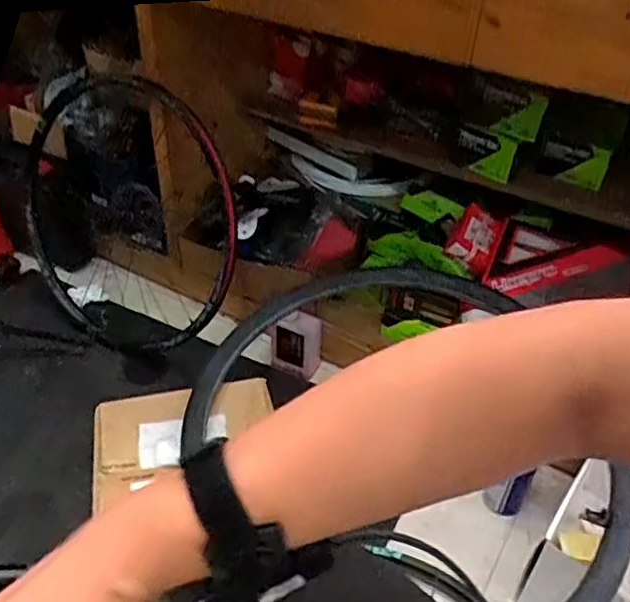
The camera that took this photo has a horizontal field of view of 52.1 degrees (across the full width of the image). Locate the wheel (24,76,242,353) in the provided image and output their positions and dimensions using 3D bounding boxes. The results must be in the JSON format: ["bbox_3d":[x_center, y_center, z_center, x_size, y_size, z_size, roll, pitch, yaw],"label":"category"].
[{"bbox_3d":[-0.373,-0.168,1.222,0.557,0.520,0.091,34,30,20],"label":"wheel"}]

